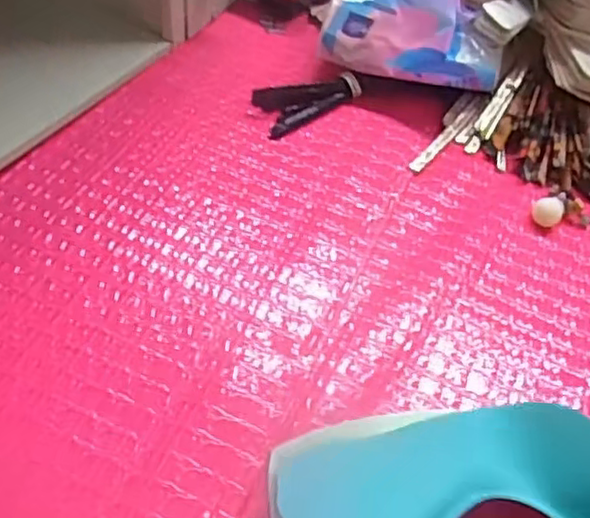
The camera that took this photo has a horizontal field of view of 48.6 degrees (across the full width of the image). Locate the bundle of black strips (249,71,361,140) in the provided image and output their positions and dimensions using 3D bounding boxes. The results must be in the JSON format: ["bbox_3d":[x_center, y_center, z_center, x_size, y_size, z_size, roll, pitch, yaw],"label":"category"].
[{"bbox_3d":[0.007,-0.134,0.541,0.092,0.015,0.043,-32,61,-28],"label":"bundle of black strips"}]

